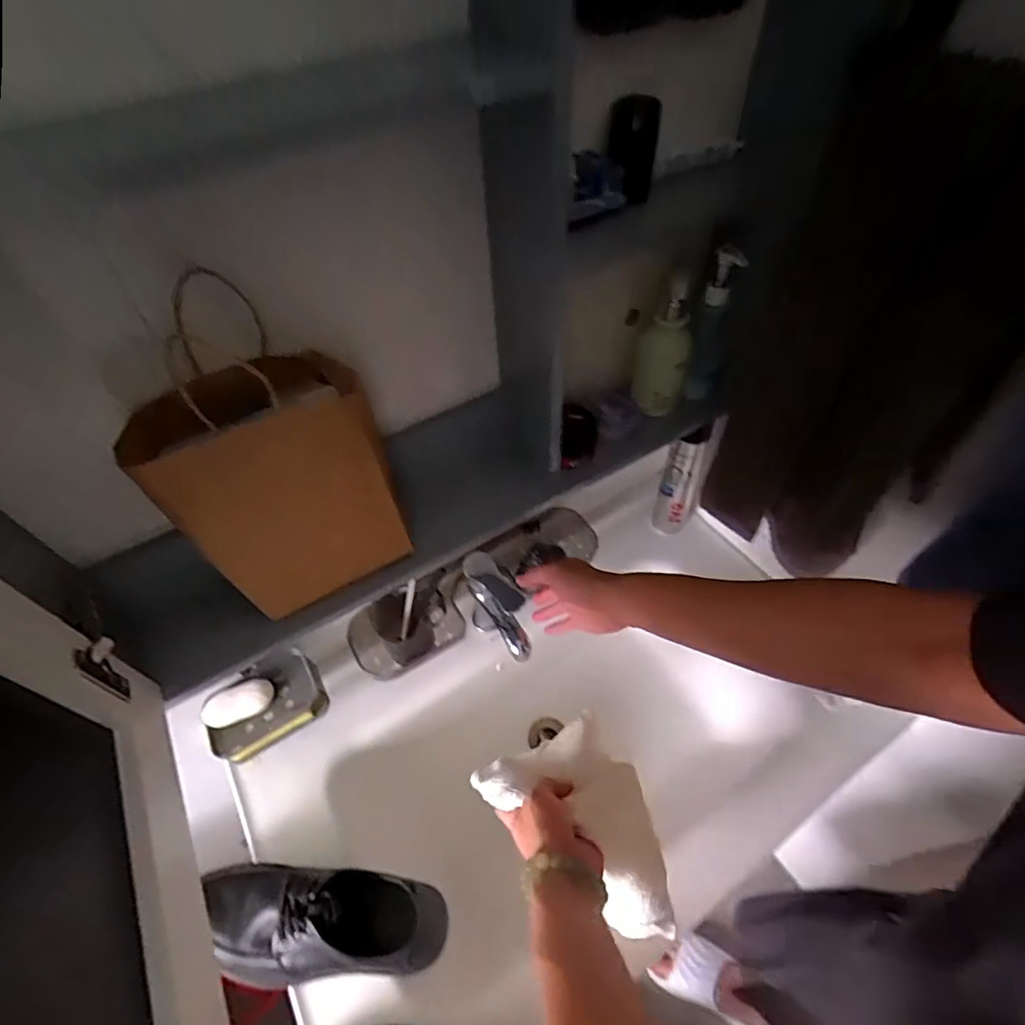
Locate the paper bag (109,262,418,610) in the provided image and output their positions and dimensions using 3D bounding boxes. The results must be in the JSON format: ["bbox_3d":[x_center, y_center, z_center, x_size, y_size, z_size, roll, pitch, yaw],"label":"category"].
[{"bbox_3d":[-0.199,-0.038,0.465,0.166,0.212,0.119,-30,56,-19],"label":"paper bag"}]

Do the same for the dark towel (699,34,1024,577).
[{"bbox_3d":[0.308,-0.106,0.486,0.208,0.454,0.045,8,53,9],"label":"dark towel"}]

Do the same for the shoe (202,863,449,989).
[{"bbox_3d":[-0.204,0.418,0.549,0.264,0.092,0.098,2,52,5],"label":"shoe"}]

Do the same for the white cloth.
[{"bbox_3d":[0.082,0.299,0.553,0.222,0.062,0.125,33,60,26],"label":"white cloth"}]

